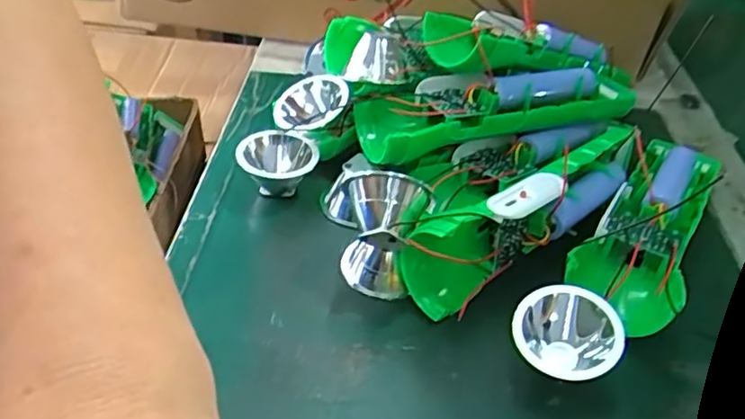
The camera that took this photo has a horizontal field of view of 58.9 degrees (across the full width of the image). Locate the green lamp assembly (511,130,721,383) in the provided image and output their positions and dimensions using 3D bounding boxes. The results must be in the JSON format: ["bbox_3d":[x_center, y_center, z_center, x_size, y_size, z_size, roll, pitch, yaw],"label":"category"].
[{"bbox_3d":[0.132,0.018,0.332,0.053,0.032,0.187,25,44,24],"label":"green lamp assembly"}]

